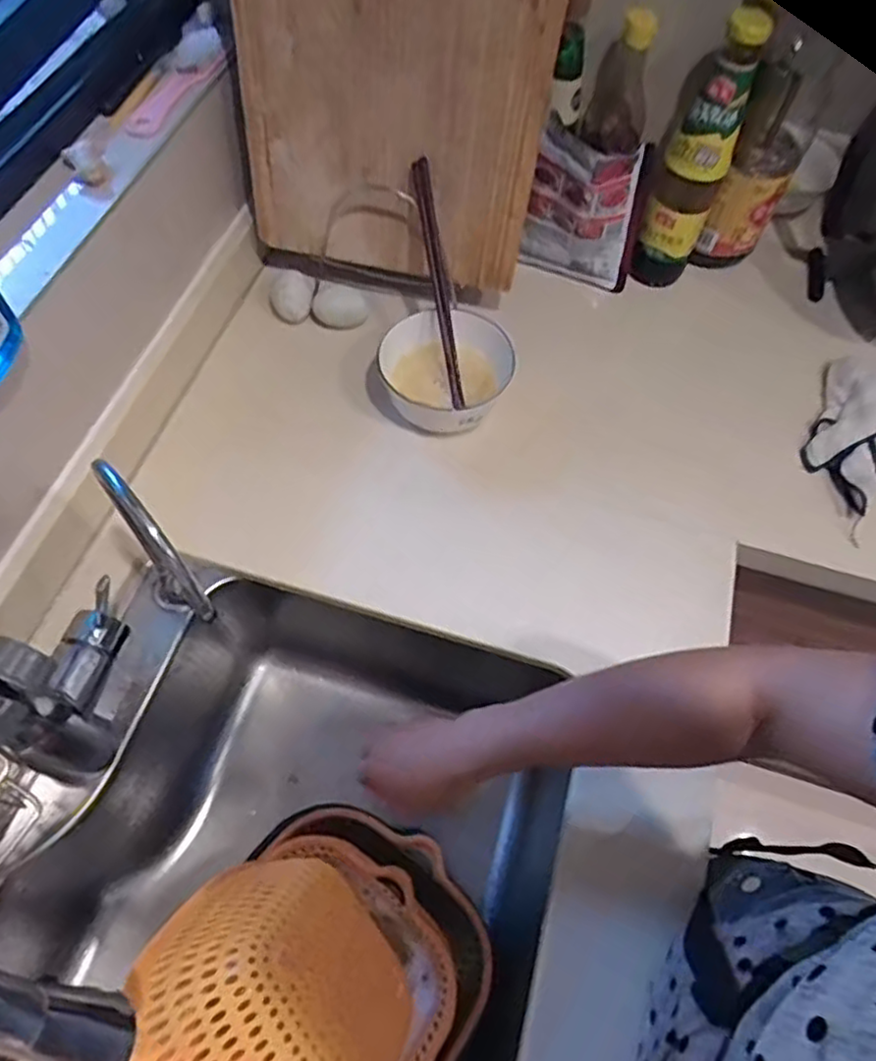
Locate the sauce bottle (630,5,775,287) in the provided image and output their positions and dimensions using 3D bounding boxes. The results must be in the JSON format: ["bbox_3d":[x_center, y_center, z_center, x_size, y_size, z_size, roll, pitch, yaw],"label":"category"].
[{"bbox_3d":[0.250,-0.355,0.665,0.060,0.288,0.050,27,64,11],"label":"sauce bottle"}]

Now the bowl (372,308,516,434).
[{"bbox_3d":[0.006,-0.157,0.679,0.122,0.069,0.107,19,63,7],"label":"bowl"}]

